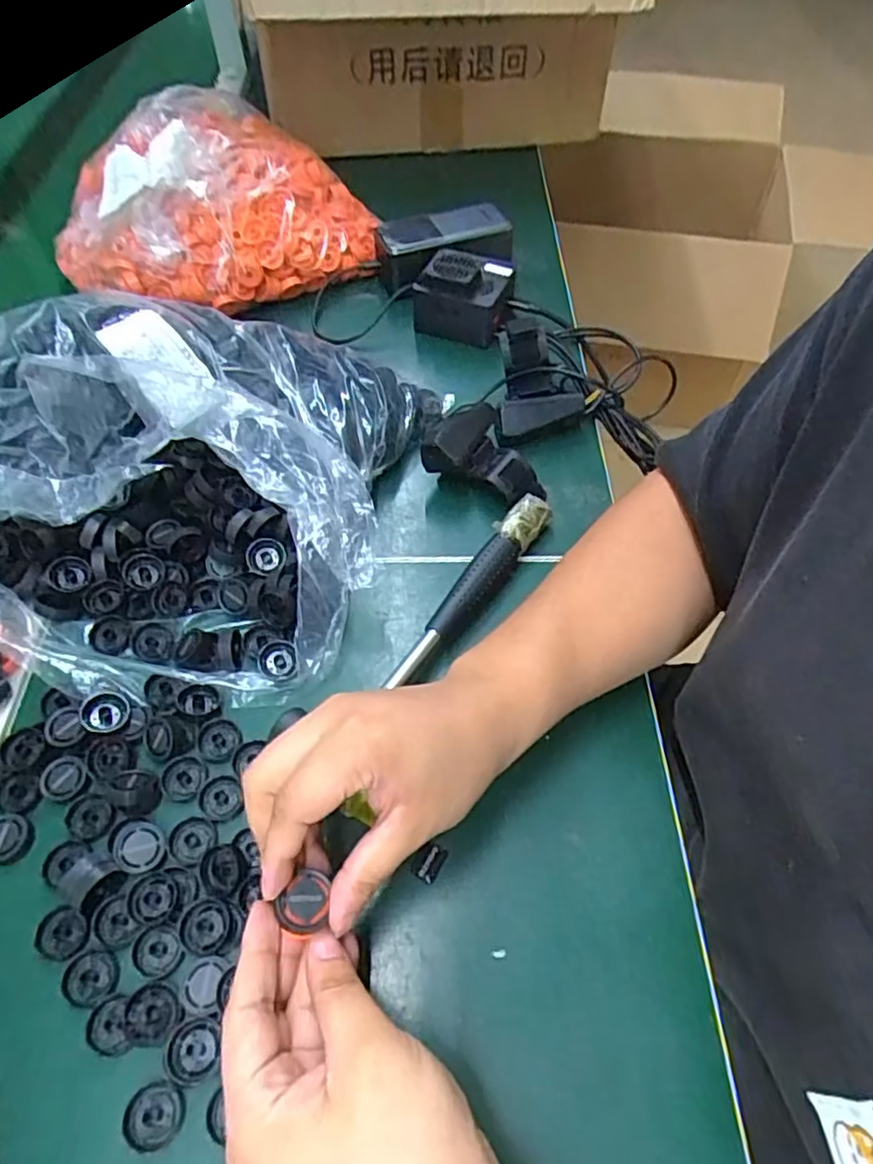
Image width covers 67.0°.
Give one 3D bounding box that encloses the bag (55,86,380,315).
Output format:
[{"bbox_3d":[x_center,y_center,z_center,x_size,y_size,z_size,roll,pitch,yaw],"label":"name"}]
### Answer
[{"bbox_3d":[-0.223,-0.378,0.647,0.285,0.099,0.229,-23,59,-13],"label":"bag"}]

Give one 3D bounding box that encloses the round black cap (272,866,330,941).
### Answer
[{"bbox_3d":[-0.058,0.139,0.289,0.021,0.005,0.025,5,55,-1],"label":"round black cap"}]

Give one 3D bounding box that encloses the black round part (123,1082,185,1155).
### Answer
[{"bbox_3d":[-0.128,0.243,0.300,0.026,0.004,0.024,2,55,-4],"label":"black round part"}]

